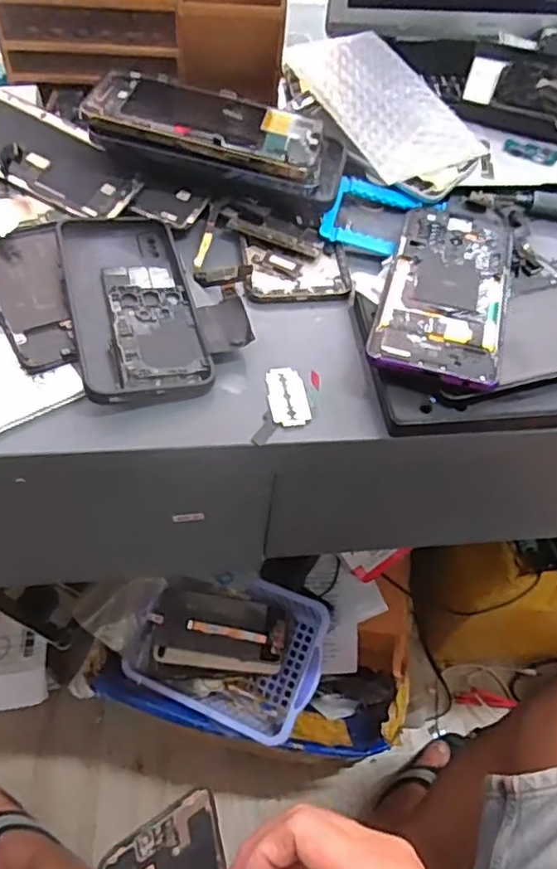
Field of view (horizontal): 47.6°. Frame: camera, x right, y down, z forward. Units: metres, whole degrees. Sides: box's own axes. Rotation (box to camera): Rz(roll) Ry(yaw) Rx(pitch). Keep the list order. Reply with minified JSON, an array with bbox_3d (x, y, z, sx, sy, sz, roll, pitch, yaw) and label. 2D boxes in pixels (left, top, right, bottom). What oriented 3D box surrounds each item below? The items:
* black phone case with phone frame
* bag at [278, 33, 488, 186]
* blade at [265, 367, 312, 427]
[{"bbox_3d":[-0.090,-0.083,0.387,0.072,0.013,0.150,-12,57,-13],"label":"black phone case with phone frame"},{"bbox_3d":[0.082,-0.268,0.512,0.097,0.030,0.172,-20,59,-18],"label":"bag"},{"bbox_3d":[0.005,-0.023,0.363,0.022,0.004,0.041,-6,56,-9],"label":"blade"}]

